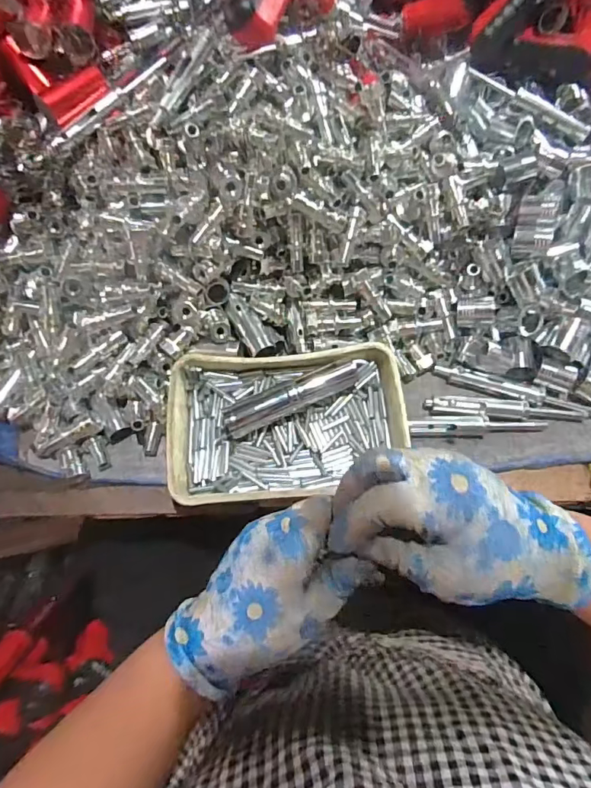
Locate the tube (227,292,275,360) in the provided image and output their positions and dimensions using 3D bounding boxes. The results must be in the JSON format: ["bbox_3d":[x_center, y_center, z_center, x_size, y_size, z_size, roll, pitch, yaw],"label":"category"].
[{"bbox_3d":[-0.043,-0.063,0.443,0.024,0.018,0.070,-28,73,-10],"label":"tube"}]

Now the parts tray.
[{"bbox_3d":[-0.007,0.026,0.420,0.201,0.035,0.126,-4,70,-2],"label":"parts tray"}]

